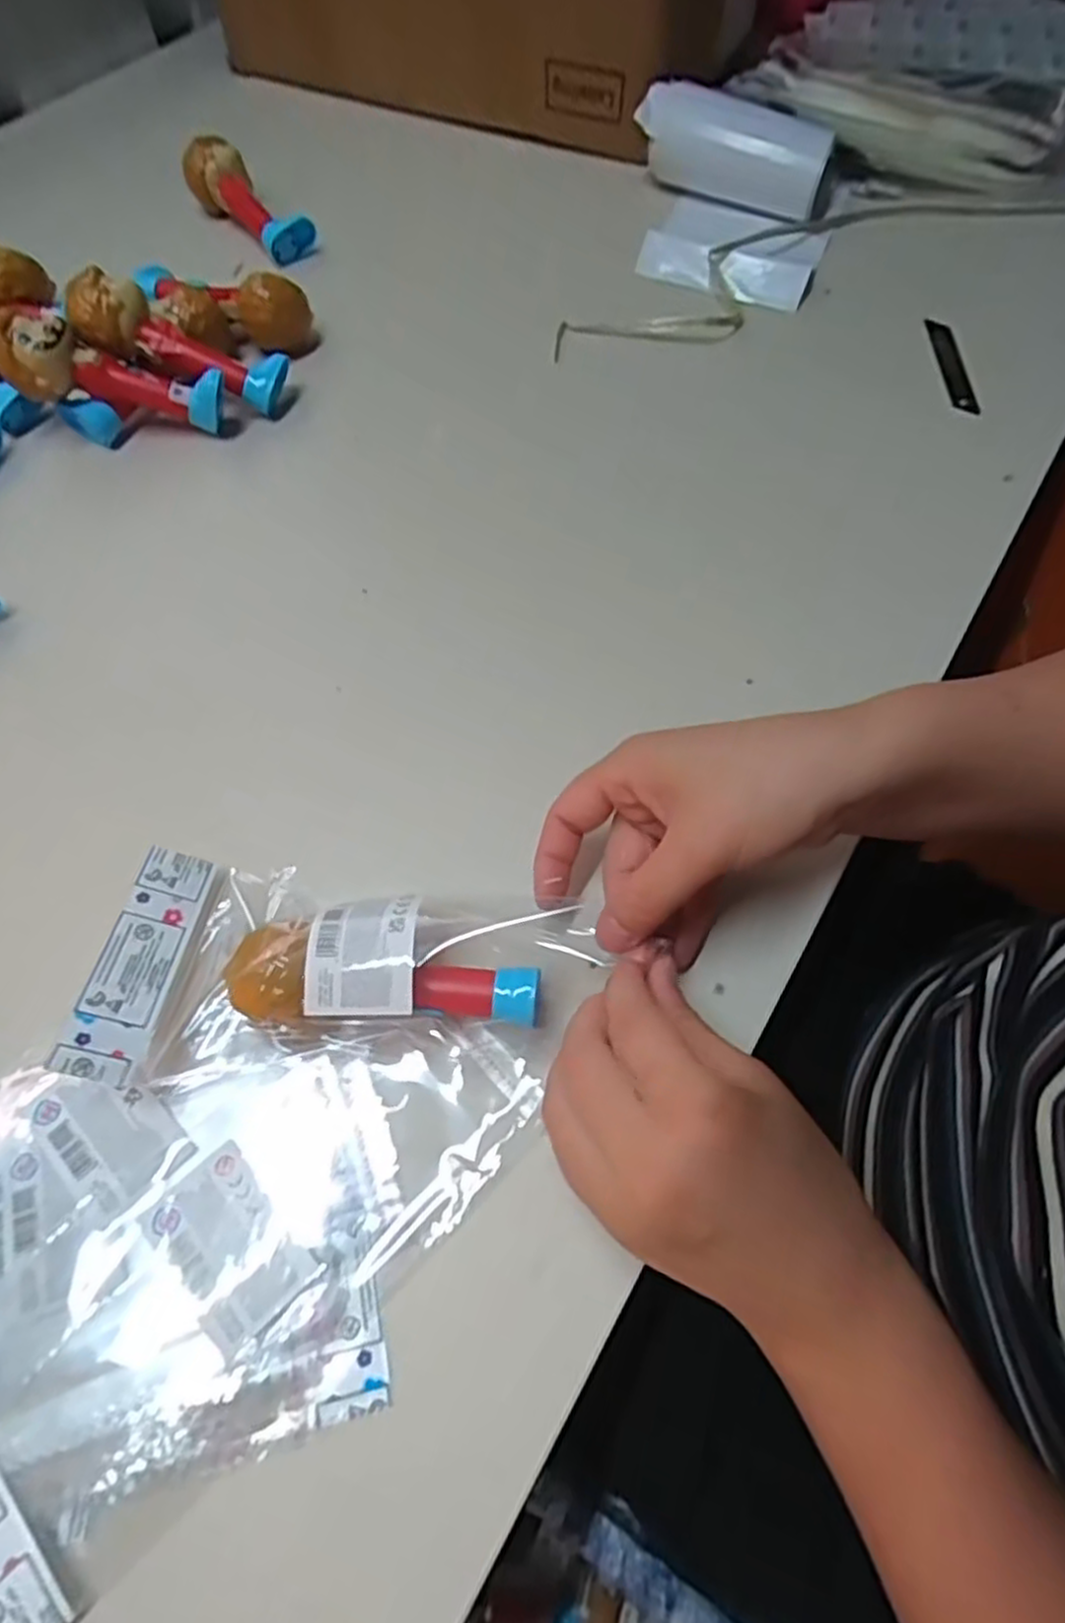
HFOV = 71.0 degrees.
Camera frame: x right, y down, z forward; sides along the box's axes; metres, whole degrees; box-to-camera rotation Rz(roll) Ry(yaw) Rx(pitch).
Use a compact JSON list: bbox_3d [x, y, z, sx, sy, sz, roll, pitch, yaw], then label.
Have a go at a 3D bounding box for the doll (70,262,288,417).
[{"bbox_3d":[-0.218,-0.290,0.463,0.124,0.033,0.040,15,62,-22],"label":"doll"}]

